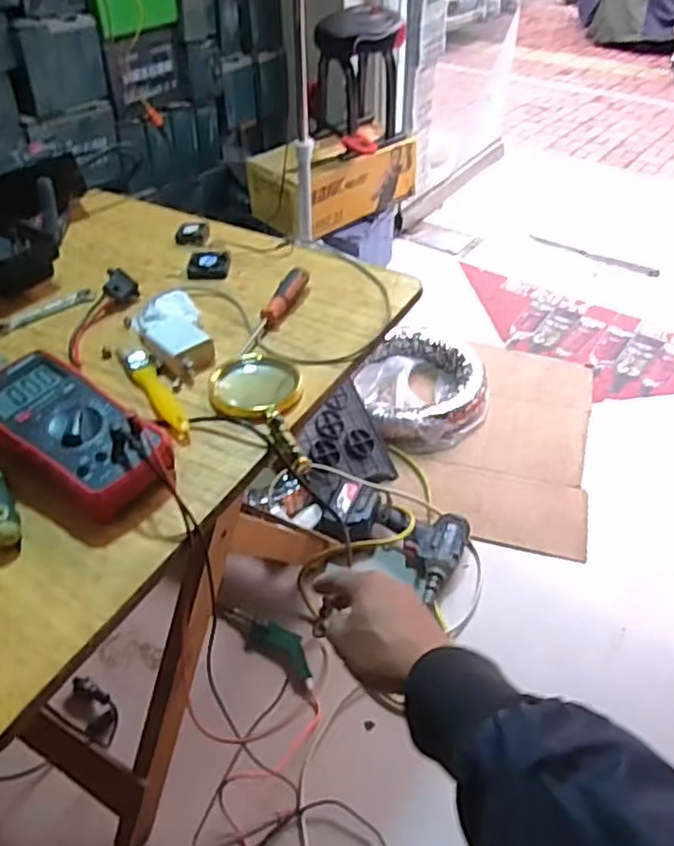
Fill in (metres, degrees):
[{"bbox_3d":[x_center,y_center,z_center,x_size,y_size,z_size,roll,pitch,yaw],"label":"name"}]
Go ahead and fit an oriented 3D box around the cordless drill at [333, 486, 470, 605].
[{"bbox_3d":[0.115,0.184,1.194,0.234,0.074,0.166,25,48,26],"label":"cordless drill"}]

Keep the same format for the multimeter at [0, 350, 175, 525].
[{"bbox_3d":[-0.231,0.012,0.579,0.198,0.053,0.089,27,49,27],"label":"multimeter"}]

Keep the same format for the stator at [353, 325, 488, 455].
[{"bbox_3d":[0.193,-0.086,1.482,0.287,0.065,0.343,-8,43,-8],"label":"stator"}]

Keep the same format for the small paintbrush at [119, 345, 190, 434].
[{"bbox_3d":[-0.183,-0.038,0.668,0.029,0.009,0.161,-22,47,-22],"label":"small paintbrush"}]

